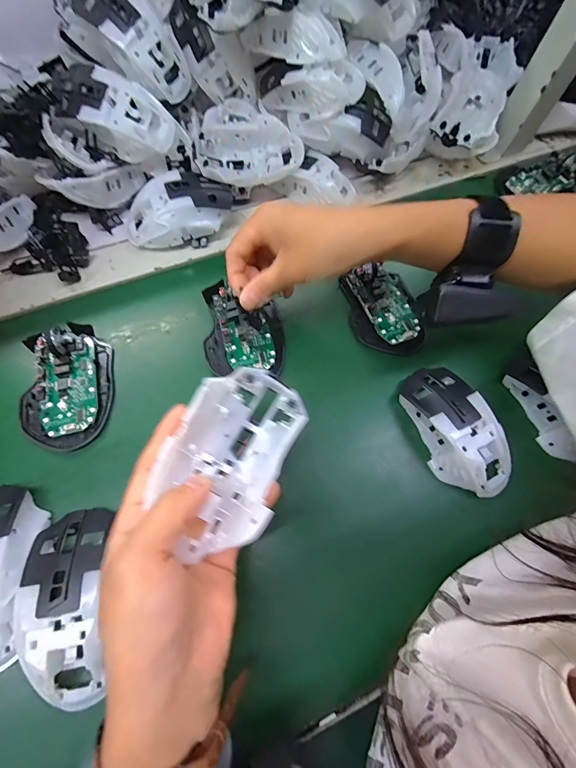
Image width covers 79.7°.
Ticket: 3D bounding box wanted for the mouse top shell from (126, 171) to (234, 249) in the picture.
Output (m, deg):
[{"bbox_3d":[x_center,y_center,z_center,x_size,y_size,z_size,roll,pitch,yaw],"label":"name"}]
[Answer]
[{"bbox_3d":[-0.113,-0.179,0.361,0.110,0.046,0.060,-17,72,-11],"label":"mouse top shell"}]

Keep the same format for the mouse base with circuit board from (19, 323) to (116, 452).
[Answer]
[{"bbox_3d":[-0.190,-0.003,0.293,0.071,0.026,0.113,-2,69,-6],"label":"mouse base with circuit board"}]

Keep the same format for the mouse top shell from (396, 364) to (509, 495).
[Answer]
[{"bbox_3d":[0.142,0.037,0.289,0.058,0.030,0.112,-25,73,-14],"label":"mouse top shell"}]

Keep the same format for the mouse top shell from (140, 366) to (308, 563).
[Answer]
[{"bbox_3d":[-0.033,0.044,0.207,0.064,0.038,0.106,20,67,5],"label":"mouse top shell"}]

